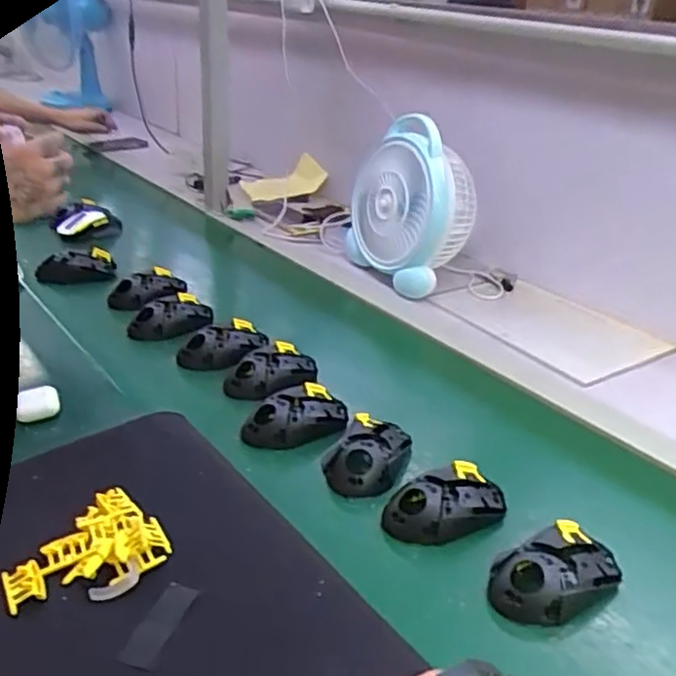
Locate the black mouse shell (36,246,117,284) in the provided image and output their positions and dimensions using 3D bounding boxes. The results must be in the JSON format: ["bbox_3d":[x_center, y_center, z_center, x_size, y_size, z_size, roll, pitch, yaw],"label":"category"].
[{"bbox_3d":[-0.396,-0.105,1.035,0.110,0.039,0.075,-5,28,-16],"label":"black mouse shell"}]

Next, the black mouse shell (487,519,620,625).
[{"bbox_3d":[0.176,0.188,0.551,0.110,0.032,0.067,-14,32,-28],"label":"black mouse shell"}]

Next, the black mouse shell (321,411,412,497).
[{"bbox_3d":[0.030,0.114,0.675,0.075,0.034,0.101,9,29,11],"label":"black mouse shell"}]

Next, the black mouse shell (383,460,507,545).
[{"bbox_3d":[0.097,0.150,0.616,0.109,0.036,0.065,-9,30,-21],"label":"black mouse shell"}]

